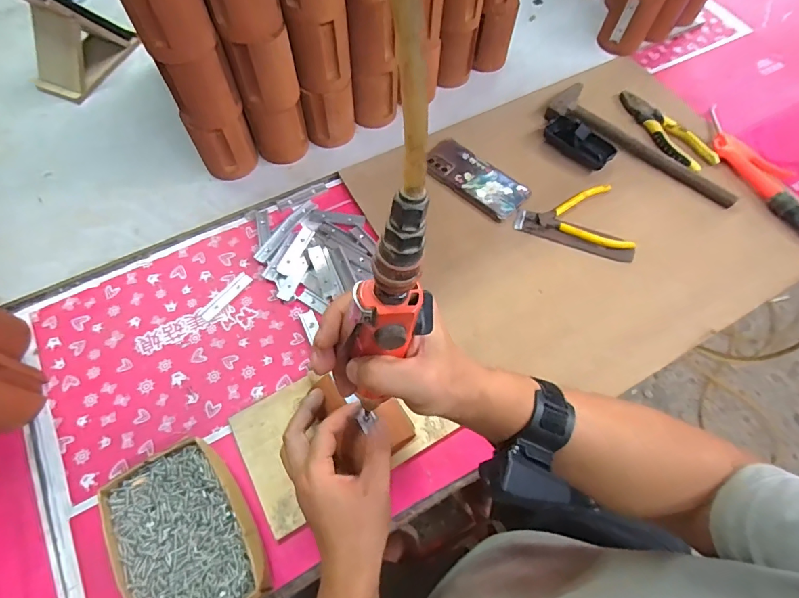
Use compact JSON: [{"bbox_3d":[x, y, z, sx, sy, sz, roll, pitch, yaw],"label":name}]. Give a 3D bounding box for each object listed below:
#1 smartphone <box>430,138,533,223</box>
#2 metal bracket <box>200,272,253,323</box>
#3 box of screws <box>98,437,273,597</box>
[{"bbox_3d":[0.114,-0.188,0.662,0.163,0.007,0.078,39,69,15],"label":"smartphone"},{"bbox_3d":[-0.235,-0.004,0.586,0.020,0.004,0.081,35,68,13],"label":"metal bracket"},{"bbox_3d":[-0.211,0.242,0.435,0.117,0.052,0.178,-29,69,-15],"label":"box of screws"}]

